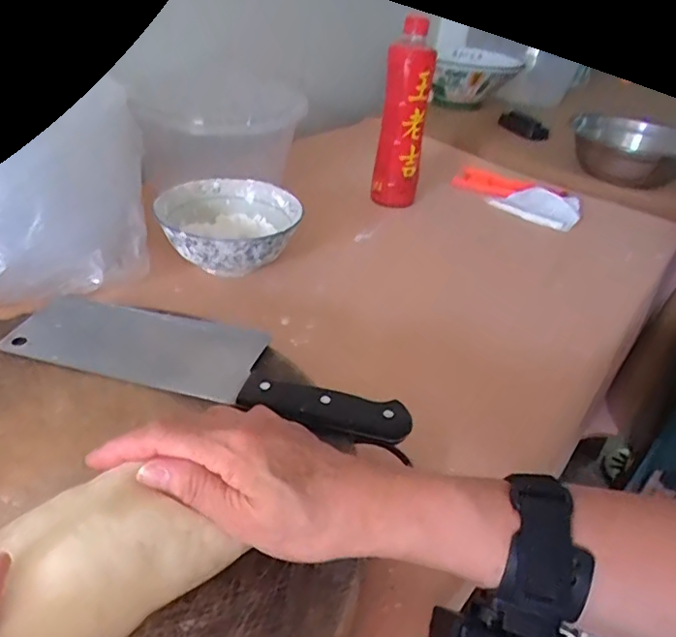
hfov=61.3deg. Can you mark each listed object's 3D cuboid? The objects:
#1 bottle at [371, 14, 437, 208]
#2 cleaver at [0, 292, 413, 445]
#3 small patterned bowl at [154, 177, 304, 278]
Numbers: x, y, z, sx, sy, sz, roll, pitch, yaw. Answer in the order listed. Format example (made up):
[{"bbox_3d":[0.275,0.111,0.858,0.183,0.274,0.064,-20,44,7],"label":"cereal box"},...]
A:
[{"bbox_3d":[0.085,-0.258,0.736,0.059,0.228,0.059,9,34,3],"label":"bottle"},{"bbox_3d":[-0.091,0.024,0.406,0.288,0.019,0.078,13,34,10],"label":"cleaver"},{"bbox_3d":[-0.111,-0.089,0.604,0.136,0.070,0.142,4,34,-3],"label":"small patterned bowl"}]

